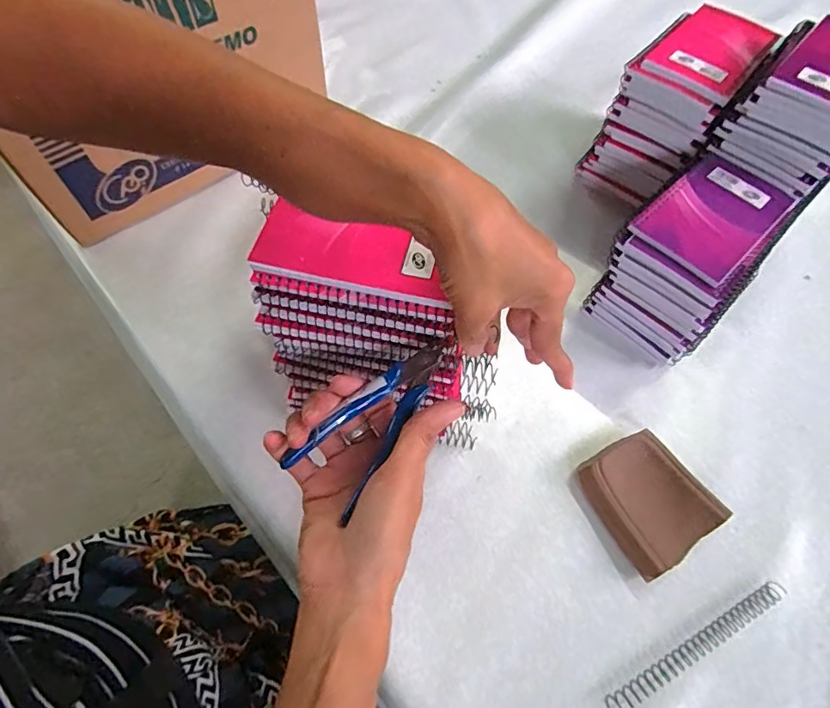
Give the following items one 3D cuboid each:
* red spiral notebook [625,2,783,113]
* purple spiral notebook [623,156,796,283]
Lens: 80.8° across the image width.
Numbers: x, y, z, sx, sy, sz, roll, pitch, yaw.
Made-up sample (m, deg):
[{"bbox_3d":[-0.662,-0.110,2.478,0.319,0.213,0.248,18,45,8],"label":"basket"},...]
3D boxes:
[{"bbox_3d":[0.273,-0.281,0.454,0.090,0.015,0.129,39,67,16],"label":"red spiral notebook"},{"bbox_3d":[0.245,-0.112,0.400,0.126,0.015,0.081,-39,68,-22],"label":"purple spiral notebook"}]

